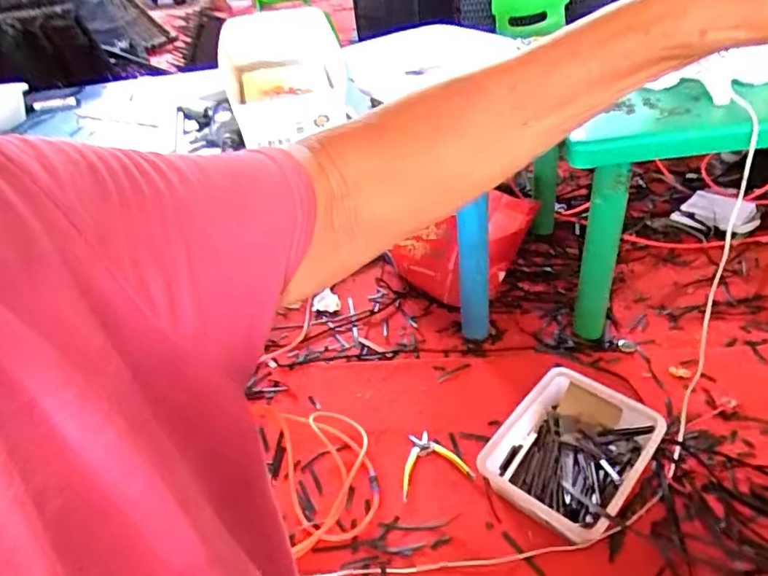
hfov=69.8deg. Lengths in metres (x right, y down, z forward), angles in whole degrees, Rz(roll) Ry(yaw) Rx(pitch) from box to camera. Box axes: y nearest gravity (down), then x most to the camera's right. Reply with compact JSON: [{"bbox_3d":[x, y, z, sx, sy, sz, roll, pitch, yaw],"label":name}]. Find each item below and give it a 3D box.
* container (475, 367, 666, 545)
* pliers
[{"bbox_3d":[0.314,0.272,0.928,0.219,0.075,0.287,24,48,34],"label":"container"},{"bbox_3d":[0.080,0.306,0.978,0.124,0.009,0.115,-15,39,-9],"label":"pliers"}]

